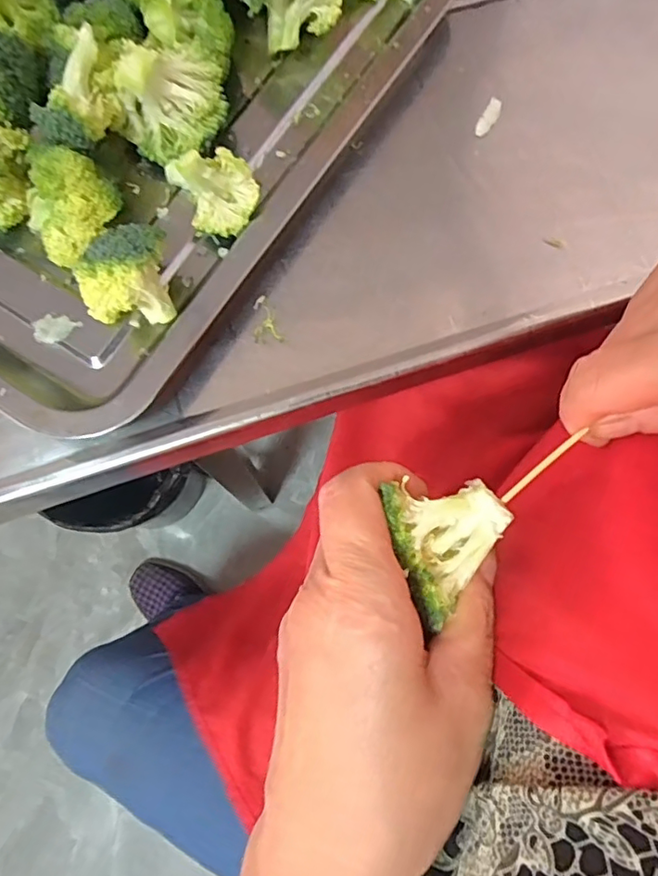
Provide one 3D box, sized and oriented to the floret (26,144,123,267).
[{"bbox_3d":[-0.111,-0.100,0.246,0.039,0.033,0.033,-33,80,-7],"label":"floret"}]

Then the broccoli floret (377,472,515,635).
[{"bbox_3d":[0.043,0.034,0.192,0.040,0.017,0.043,-19,79,-4],"label":"broccoli floret"}]

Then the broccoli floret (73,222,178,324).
[{"bbox_3d":[-0.083,-0.064,0.238,0.033,0.034,0.032,-13,79,-3],"label":"broccoli floret"}]

